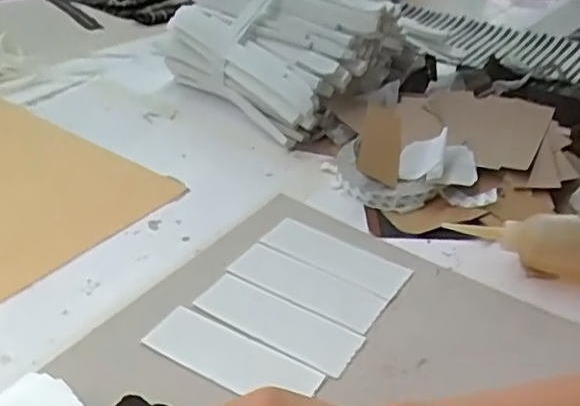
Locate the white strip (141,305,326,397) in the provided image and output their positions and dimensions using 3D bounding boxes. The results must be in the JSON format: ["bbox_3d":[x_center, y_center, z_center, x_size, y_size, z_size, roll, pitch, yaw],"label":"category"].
[{"bbox_3d":[-0.047,0.126,0.500,0.139,0.007,0.052,22,38,20],"label":"white strip"}]

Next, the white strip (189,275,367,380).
[{"bbox_3d":[-0.010,0.100,0.534,0.143,0.004,0.054,20,38,25],"label":"white strip"}]

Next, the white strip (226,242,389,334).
[{"bbox_3d":[0.014,0.074,0.572,0.145,0.004,0.051,20,38,25],"label":"white strip"}]

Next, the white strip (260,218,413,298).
[{"bbox_3d":[0.044,0.050,0.607,0.139,0.008,0.054,21,38,25],"label":"white strip"}]

